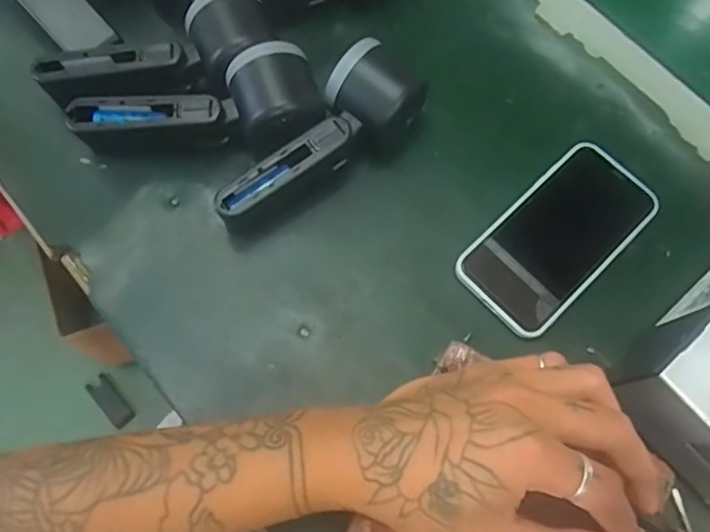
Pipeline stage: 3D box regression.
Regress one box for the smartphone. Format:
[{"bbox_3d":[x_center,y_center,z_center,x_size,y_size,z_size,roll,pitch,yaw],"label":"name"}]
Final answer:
[{"bbox_3d":[0.142,-0.021,0.406,0.147,0.011,0.076,-43,78,-15],"label":"smartphone"}]

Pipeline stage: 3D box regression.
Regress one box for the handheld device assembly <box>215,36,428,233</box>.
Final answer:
[{"bbox_3d":[-0.018,-0.078,0.394,0.053,0.055,0.158,39,74,10],"label":"handheld device assembly"}]

